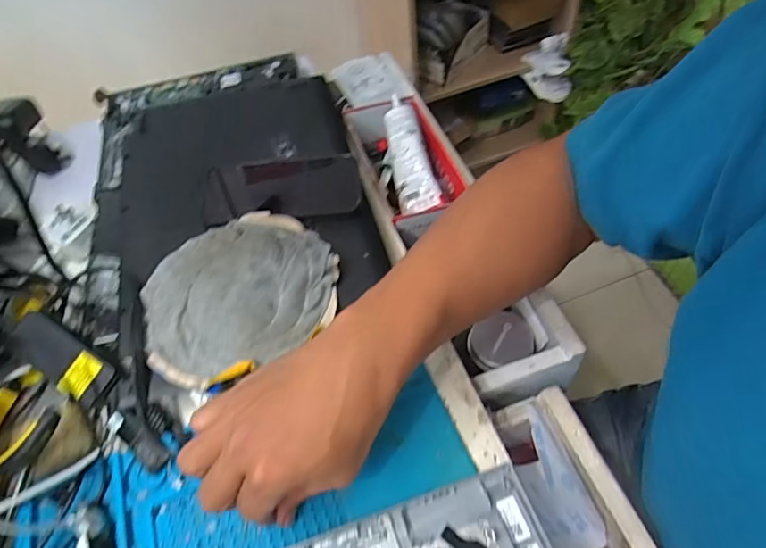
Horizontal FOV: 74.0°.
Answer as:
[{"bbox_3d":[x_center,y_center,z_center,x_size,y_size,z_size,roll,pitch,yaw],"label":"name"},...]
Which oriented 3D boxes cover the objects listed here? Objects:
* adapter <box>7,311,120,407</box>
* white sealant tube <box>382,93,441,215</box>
[{"bbox_3d":[-0.251,0.067,0.404,0.092,0.023,0.039,33,62,9],"label":"adapter"},{"bbox_3d":[0.027,-0.137,0.562,0.040,0.025,0.145,-11,75,-5],"label":"white sealant tube"}]

